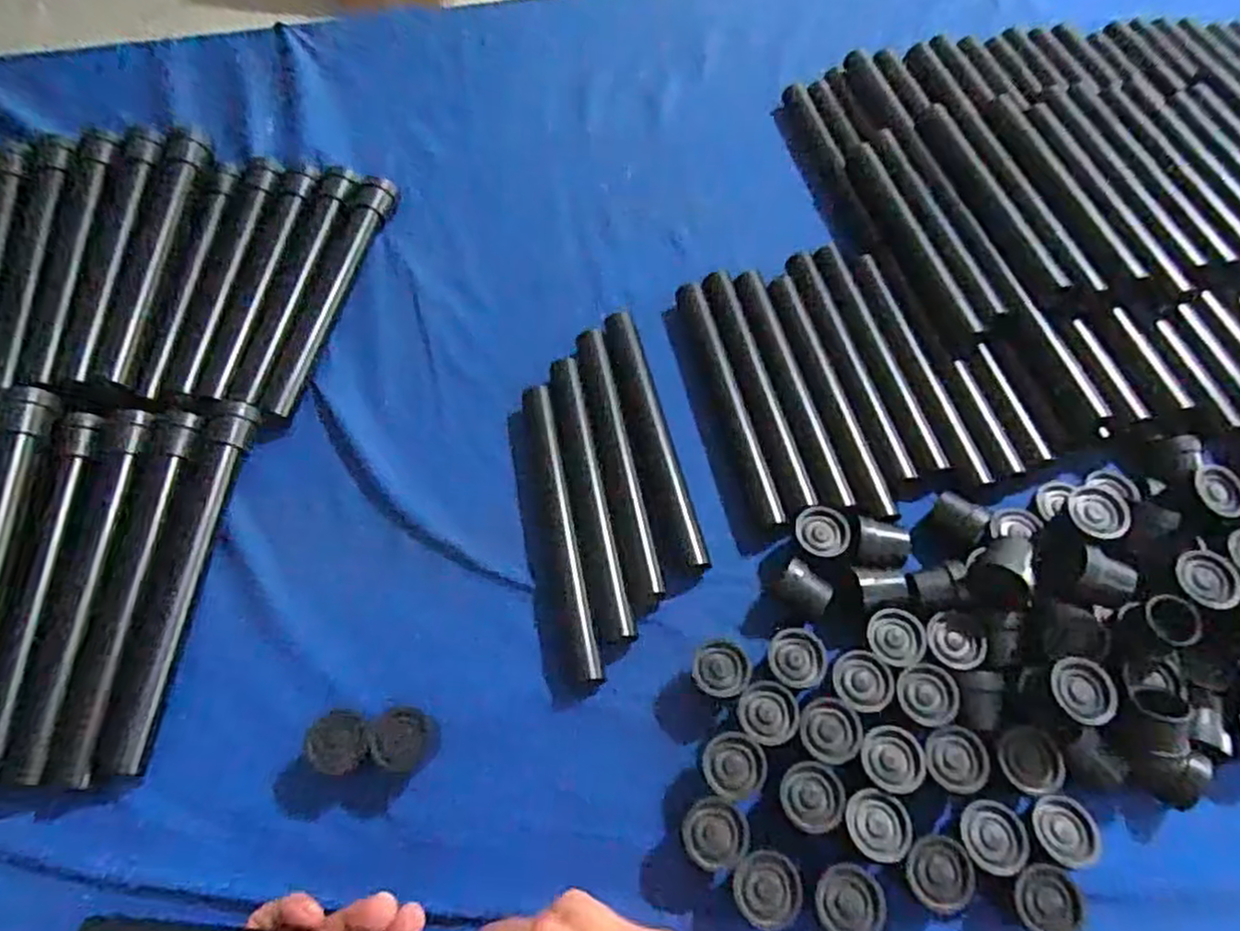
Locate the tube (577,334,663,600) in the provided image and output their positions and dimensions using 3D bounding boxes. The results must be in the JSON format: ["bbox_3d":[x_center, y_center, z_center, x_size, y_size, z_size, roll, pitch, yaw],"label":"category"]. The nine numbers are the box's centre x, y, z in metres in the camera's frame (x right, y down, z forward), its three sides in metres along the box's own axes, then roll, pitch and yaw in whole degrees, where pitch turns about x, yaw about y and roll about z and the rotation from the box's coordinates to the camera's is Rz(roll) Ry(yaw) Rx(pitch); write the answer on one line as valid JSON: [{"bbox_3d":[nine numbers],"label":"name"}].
[{"bbox_3d":[-0.003,-0.010,0.513,0.021,0.019,0.219,-10,63,-6],"label":"tube"}]

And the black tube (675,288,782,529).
[{"bbox_3d":[0.082,-0.055,0.538,0.019,0.019,0.217,-12,63,-7],"label":"black tube"}]

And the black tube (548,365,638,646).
[{"bbox_3d":[-0.022,0.016,0.499,0.022,0.020,0.216,-10,63,-6],"label":"black tube"}]

